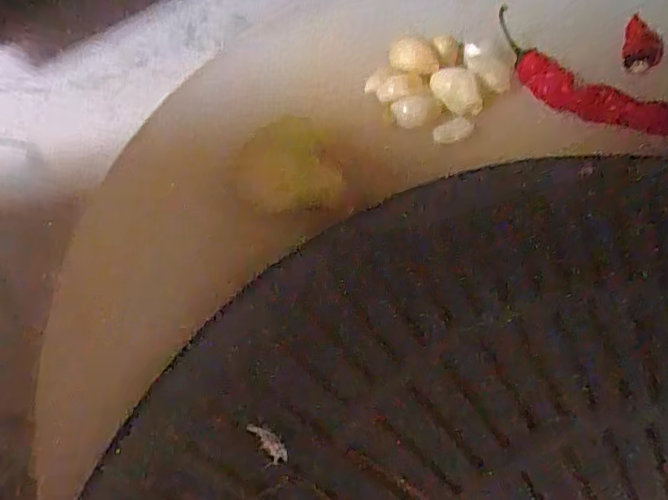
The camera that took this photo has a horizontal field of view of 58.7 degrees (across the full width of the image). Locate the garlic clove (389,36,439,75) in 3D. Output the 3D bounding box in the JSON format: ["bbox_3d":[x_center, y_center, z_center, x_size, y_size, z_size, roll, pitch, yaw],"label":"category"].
[{"bbox_3d":[0.040,-0.096,0.299,0.024,0.015,0.014,11,62,9],"label":"garlic clove"}]

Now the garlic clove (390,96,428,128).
[{"bbox_3d":[0.039,-0.070,0.304,0.019,0.013,0.009,-13,61,-4],"label":"garlic clove"}]

